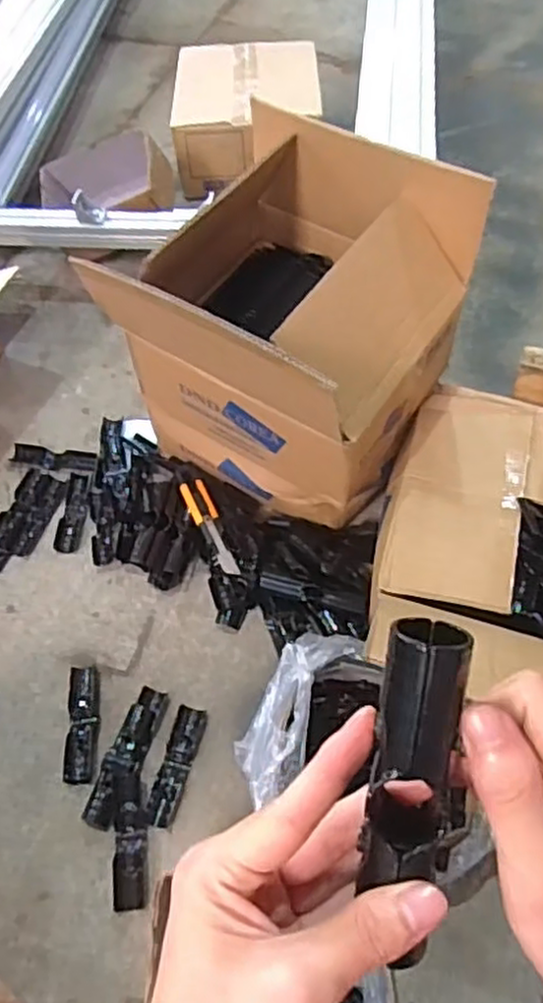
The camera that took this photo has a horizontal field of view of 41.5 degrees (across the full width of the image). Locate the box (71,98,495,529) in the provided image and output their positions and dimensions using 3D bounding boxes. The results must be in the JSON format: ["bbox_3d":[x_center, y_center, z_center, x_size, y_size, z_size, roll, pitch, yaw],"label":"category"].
[{"bbox_3d":[0.030,-0.203,0.864,0.312,0.333,0.332,29,62,21],"label":"box"}]

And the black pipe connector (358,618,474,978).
[{"bbox_3d":[0.054,0.106,0.272,0.032,0.024,0.129,6,101,7],"label":"black pipe connector"}]

